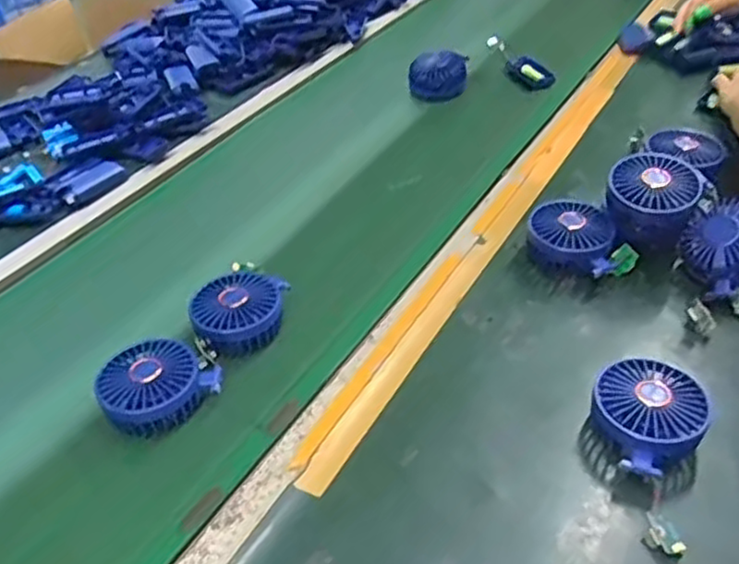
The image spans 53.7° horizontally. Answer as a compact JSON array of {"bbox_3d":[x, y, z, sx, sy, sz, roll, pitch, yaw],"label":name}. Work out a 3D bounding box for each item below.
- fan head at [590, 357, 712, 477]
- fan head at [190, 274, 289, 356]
[{"bbox_3d":[0.225,0.110,0.593,0.083,0.054,0.087,-3,39,2],"label":"fan head"},{"bbox_3d":[-0.127,0.028,0.720,0.086,0.037,0.080,-3,39,2],"label":"fan head"}]

